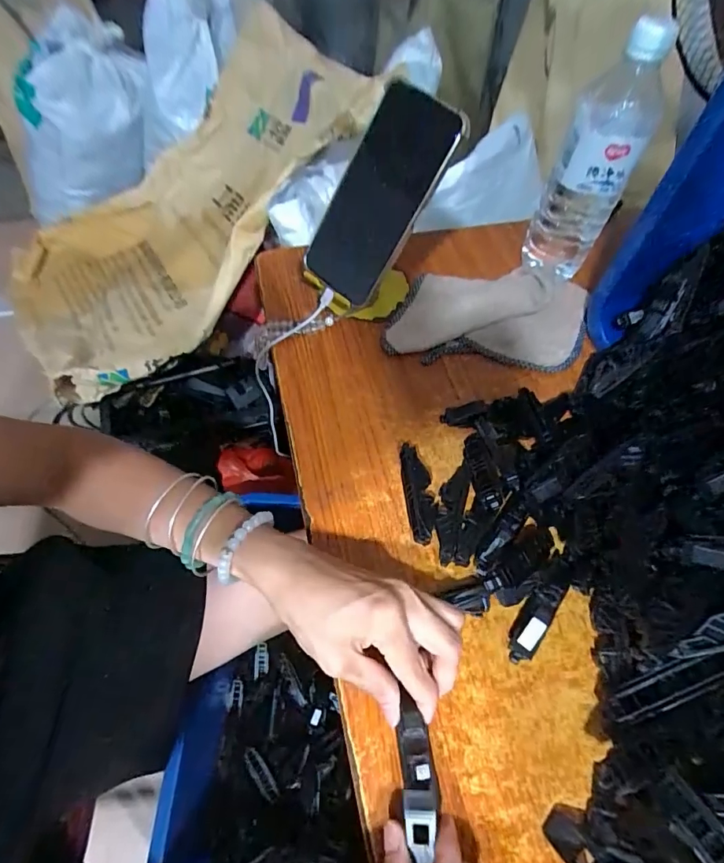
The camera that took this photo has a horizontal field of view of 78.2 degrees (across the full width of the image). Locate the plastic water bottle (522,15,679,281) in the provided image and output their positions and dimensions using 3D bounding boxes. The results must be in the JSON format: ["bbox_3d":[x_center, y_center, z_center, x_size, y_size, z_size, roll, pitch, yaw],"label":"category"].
[{"bbox_3d":[0.219,-0.249,0.425,0.069,0.203,0.059,24,60,11],"label":"plastic water bottle"}]

